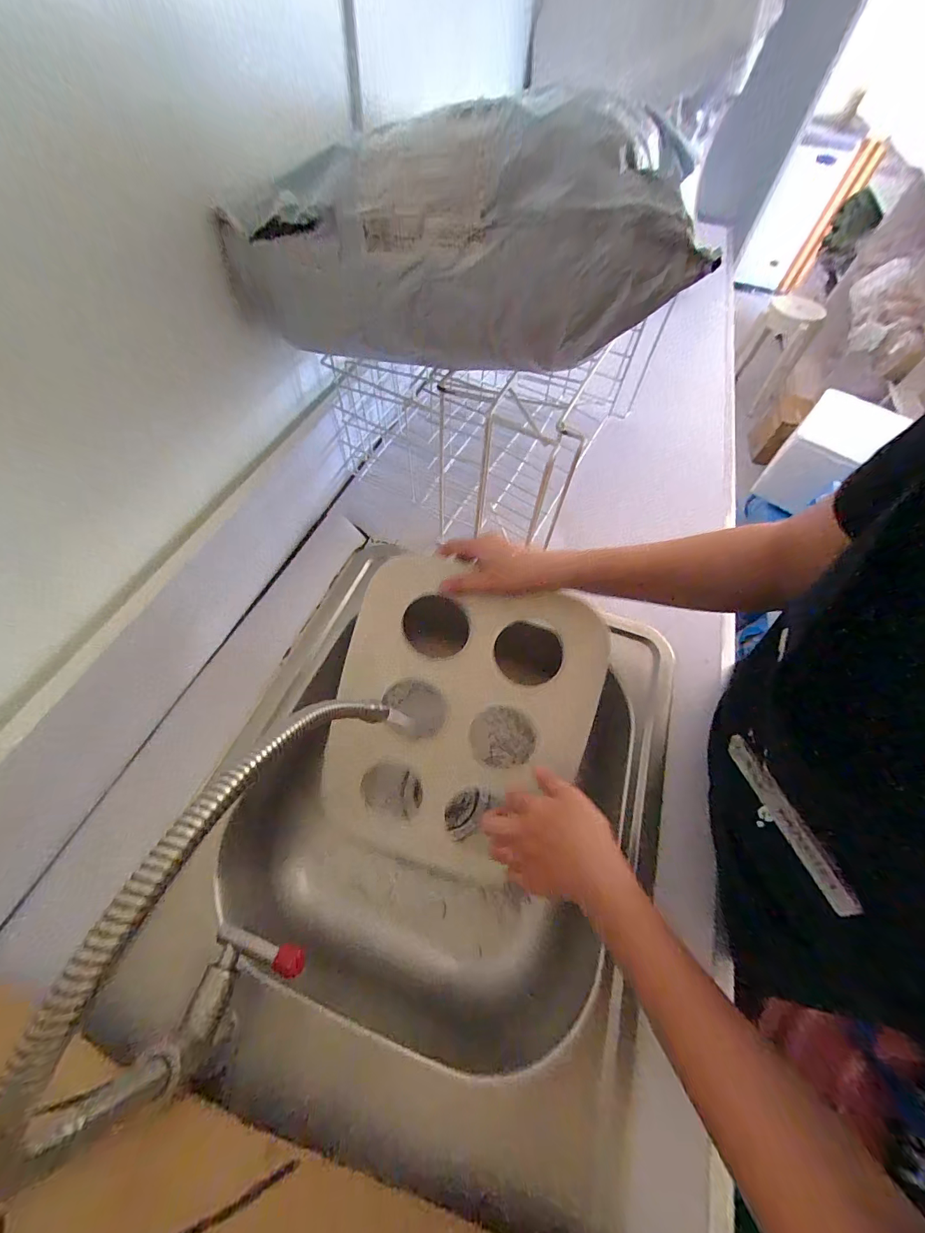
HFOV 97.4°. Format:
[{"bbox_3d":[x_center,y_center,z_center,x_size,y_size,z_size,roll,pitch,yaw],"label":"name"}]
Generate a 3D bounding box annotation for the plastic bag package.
[{"bbox_3d":[-0.017,-0.287,0.321,0.384,0.139,0.072,8,57,15],"label":"plastic bag package"}]

